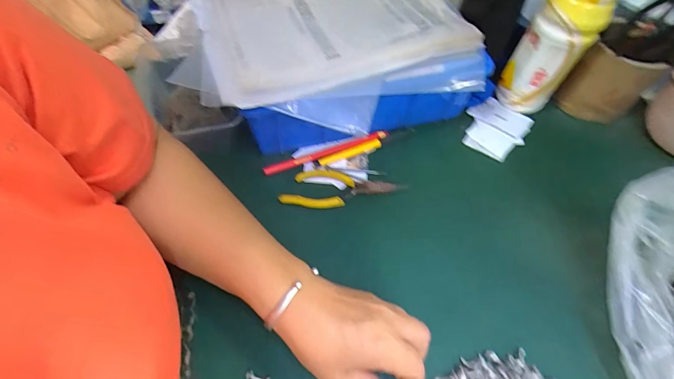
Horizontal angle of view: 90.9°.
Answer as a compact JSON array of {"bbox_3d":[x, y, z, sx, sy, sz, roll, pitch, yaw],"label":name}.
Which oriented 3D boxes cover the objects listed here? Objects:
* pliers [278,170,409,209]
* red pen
[{"bbox_3d":[0.009,-0.001,0.379,0.141,0.008,0.046,2,57,-1],"label":"pliers"},{"bbox_3d":[-0.011,-0.047,0.408,0.162,0.010,0.014,-18,60,-14],"label":"red pen"}]

